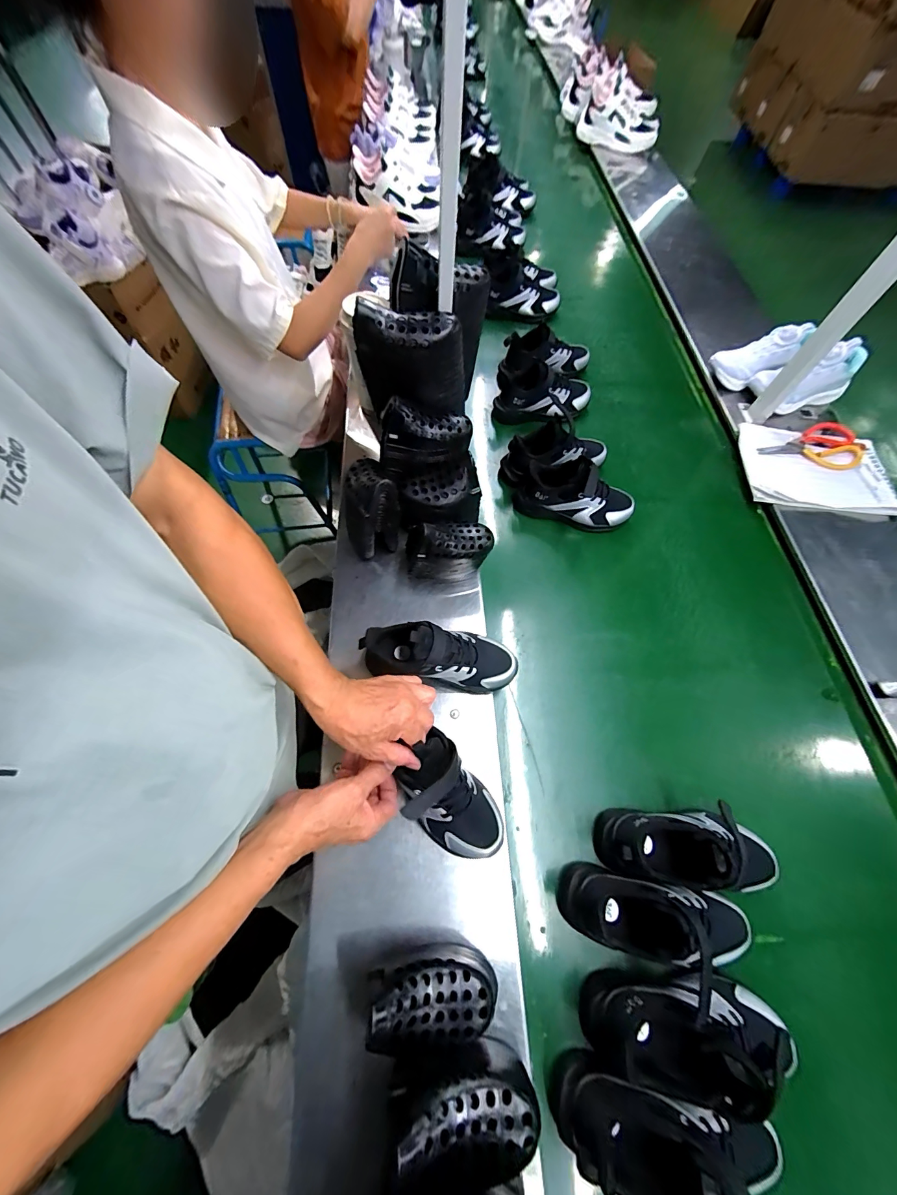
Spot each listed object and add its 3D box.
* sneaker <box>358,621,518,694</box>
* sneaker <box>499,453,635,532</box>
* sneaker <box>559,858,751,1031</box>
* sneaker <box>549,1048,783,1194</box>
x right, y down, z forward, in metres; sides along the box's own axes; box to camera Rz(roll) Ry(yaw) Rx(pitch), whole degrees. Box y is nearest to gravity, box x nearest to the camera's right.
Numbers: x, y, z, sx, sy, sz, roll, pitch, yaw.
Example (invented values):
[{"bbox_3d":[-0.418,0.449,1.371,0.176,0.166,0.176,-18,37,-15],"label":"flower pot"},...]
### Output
[{"bbox_3d":[-0.008,0.074,0.522,0.205,0.107,0.074,15,65,-12],"label":"sneaker"},{"bbox_3d":[0.211,-0.198,0.700,0.238,0.136,0.084,14,66,5],"label":"sneaker"},{"bbox_3d":[0.238,0.358,0.433,0.204,0.108,0.084,12,65,4],"label":"sneaker"},{"bbox_3d":[0.209,0.503,0.349,0.198,0.114,0.082,15,66,5],"label":"sneaker"}]

